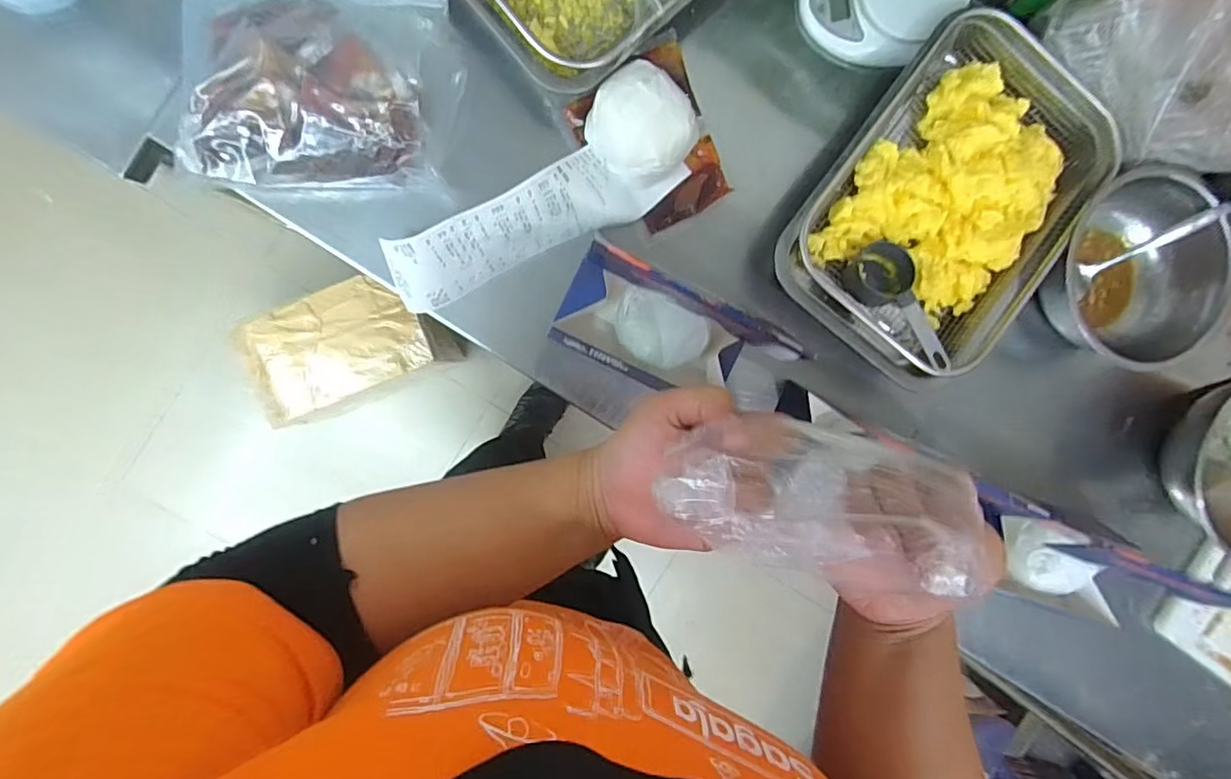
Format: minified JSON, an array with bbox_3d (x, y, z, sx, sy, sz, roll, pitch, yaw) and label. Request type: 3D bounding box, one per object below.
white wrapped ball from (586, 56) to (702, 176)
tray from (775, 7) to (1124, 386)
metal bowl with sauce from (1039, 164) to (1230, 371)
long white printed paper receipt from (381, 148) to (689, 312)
[{"bbox_3d":[0.023,-0.231,0.489,0.081,0.056,0.087,0,93,-7],"label":"white wrapped ball"},{"bbox_3d":[0.307,-0.177,0.533,0.214,0.060,0.310,36,89,-8],"label":"tray"},{"bbox_3d":[0.508,-0.118,0.559,0.183,0.074,0.161,38,88,-8],"label":"metal bowl with sauce"},{"bbox_3d":[-0.069,-0.156,0.497,0.278,0.082,0.052,-26,61,-5],"label":"long white printed paper receipt"}]

